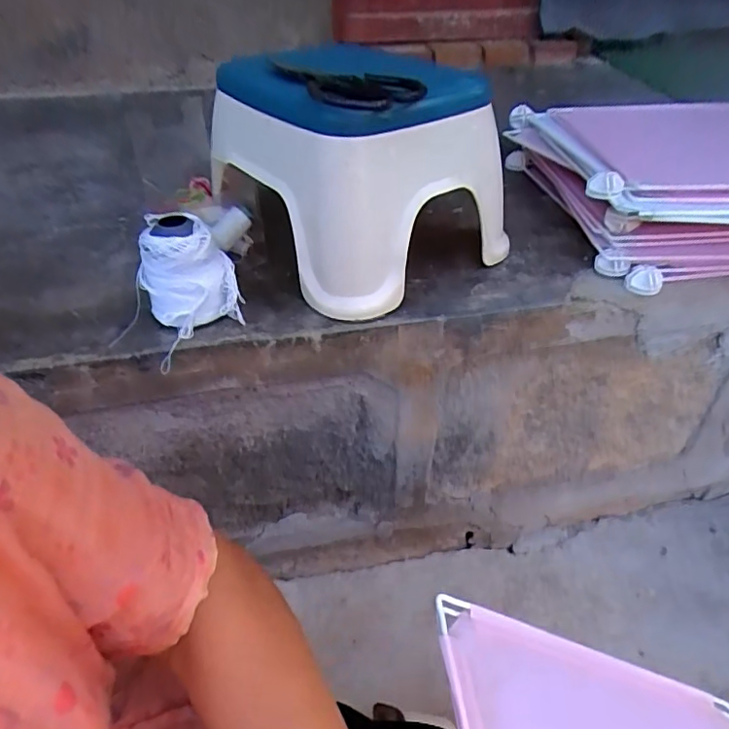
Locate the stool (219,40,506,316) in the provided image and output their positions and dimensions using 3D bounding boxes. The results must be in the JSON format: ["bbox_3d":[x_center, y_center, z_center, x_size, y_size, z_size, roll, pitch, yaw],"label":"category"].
[{"bbox_3d":[-0.019,-0.219,0.585,0.211,0.187,0.279,-26,47,-28],"label":"stool"}]

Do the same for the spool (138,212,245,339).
[{"bbox_3d":[-0.169,-0.089,0.522,0.079,0.092,0.067,-18,43,-19],"label":"spool"}]

